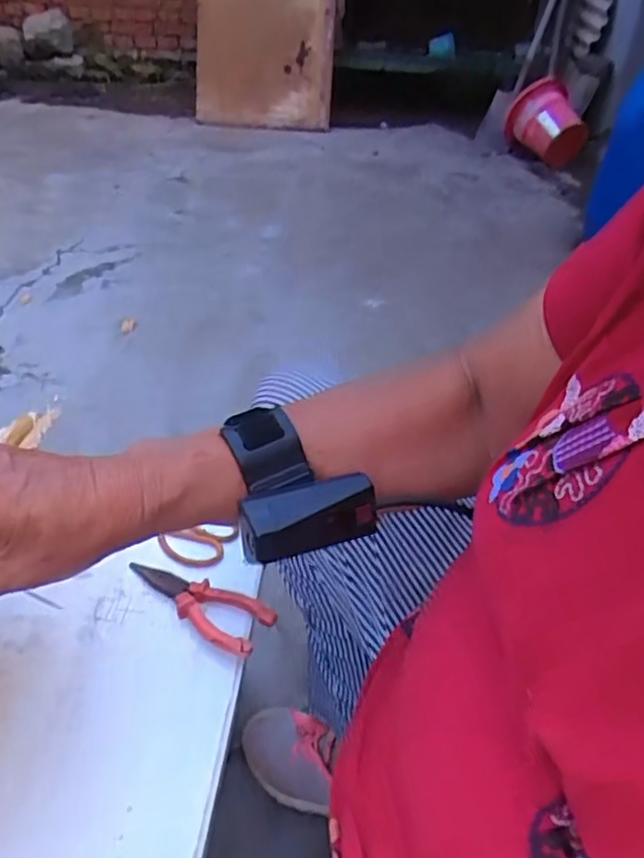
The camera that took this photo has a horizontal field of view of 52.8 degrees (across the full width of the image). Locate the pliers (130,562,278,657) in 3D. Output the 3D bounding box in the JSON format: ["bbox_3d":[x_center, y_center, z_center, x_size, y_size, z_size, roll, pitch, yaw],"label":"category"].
[{"bbox_3d":[-0.120,0.168,0.595,0.147,0.026,0.057,14,41,14],"label":"pliers"}]

